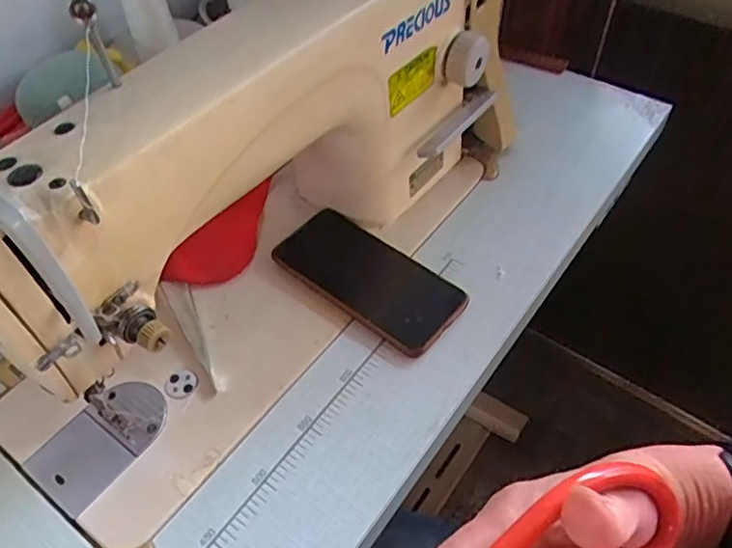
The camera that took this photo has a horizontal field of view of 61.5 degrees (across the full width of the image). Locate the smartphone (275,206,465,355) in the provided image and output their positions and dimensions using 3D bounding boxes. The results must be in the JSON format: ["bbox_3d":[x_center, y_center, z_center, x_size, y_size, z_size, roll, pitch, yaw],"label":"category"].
[{"bbox_3d":[0.002,0.002,0.530,0.166,0.013,0.079,34,60,26],"label":"smartphone"}]

